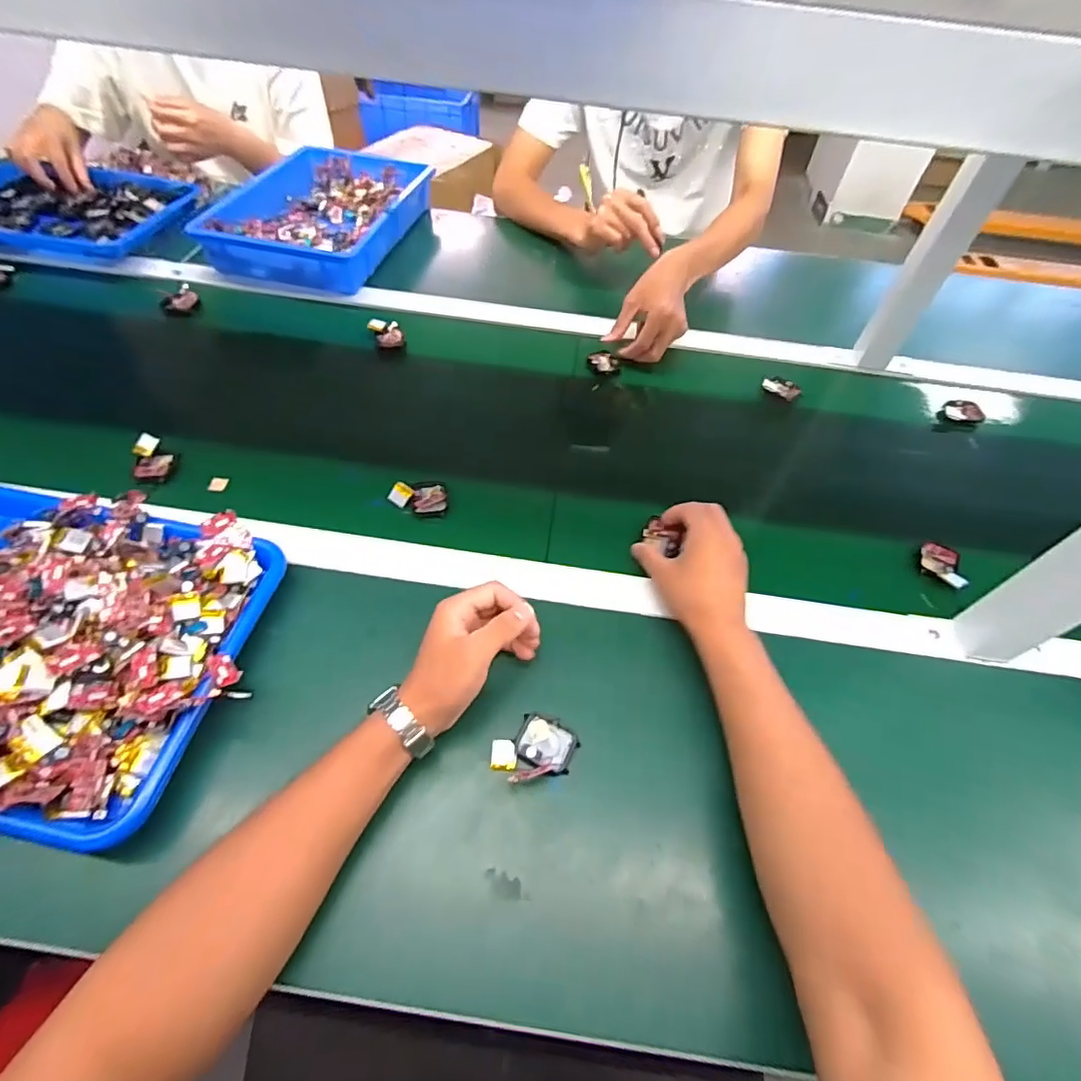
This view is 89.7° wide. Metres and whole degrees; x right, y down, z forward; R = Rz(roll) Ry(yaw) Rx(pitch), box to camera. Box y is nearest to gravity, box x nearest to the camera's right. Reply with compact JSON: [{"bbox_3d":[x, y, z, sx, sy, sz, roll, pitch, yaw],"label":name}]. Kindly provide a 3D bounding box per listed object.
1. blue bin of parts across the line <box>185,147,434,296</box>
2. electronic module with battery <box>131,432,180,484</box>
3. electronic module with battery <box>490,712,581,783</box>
[{"bbox_3d":[-0.358,-0.533,0.877,0.281,0.054,0.373,13,53,6],"label":"blue bin of parts across the line"},{"bbox_3d":[-0.406,-0.088,0.574,0.037,0.020,0.059,-15,56,-15],"label":"electronic module with battery"},{"bbox_3d":[-0.004,0.160,0.423,0.067,0.015,0.048,-8,54,-10],"label":"electronic module with battery"}]

